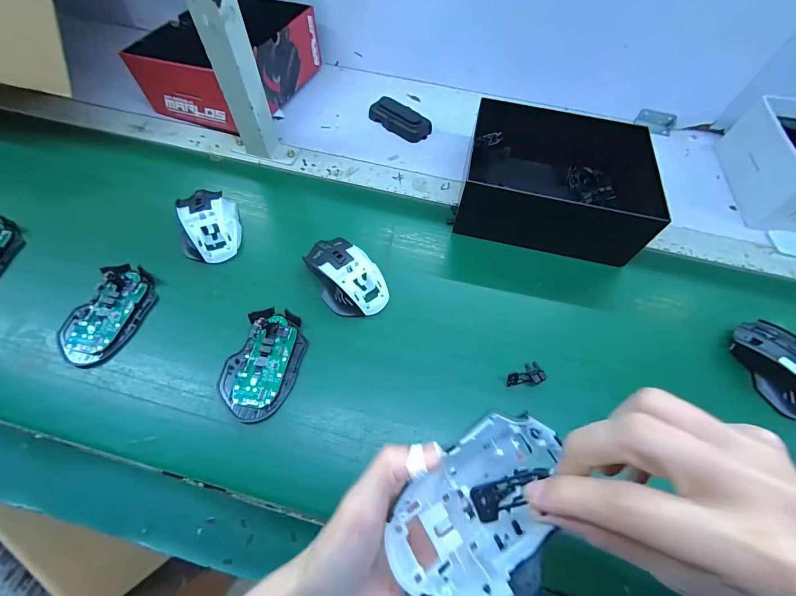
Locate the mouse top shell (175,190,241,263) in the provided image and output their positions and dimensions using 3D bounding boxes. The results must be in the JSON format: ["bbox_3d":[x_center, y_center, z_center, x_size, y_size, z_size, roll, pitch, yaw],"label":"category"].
[{"bbox_3d":[-0.235,-0.094,0.428,0.068,0.035,0.103,-10,62,-9],"label":"mouse top shell"}]

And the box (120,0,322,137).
[{"bbox_3d":[-0.258,-0.379,0.549,0.175,0.094,0.233,20,62,8],"label":"box"}]

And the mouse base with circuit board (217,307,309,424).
[{"bbox_3d":[-0.141,0.066,0.360,0.075,0.017,0.114,11,61,3],"label":"mouse base with circuit board"}]

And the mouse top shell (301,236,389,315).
[{"bbox_3d":[-0.060,-0.028,0.403,0.068,0.033,0.108,-27,66,-17],"label":"mouse top shell"}]

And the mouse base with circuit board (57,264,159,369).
[{"bbox_3d":[-0.311,0.017,0.372,0.064,0.019,0.112,19,62,7],"label":"mouse base with circuit board"}]

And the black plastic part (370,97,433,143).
[{"bbox_3d":[0.004,-0.291,0.560,0.098,0.024,0.043,37,65,16],"label":"black plastic part"}]

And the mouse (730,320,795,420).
[{"bbox_3d":[0.410,0.077,0.368,0.059,0.046,0.111,-13,63,-10],"label":"mouse"}]

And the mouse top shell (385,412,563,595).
[{"bbox_3d":[0.049,0.119,0.197,0.108,0.031,0.068,-39,70,-22],"label":"mouse top shell"}]

